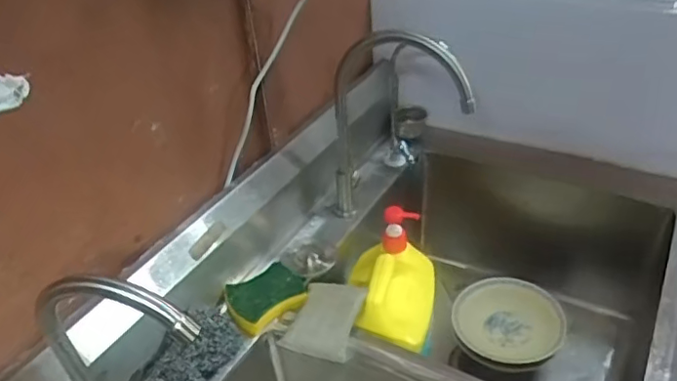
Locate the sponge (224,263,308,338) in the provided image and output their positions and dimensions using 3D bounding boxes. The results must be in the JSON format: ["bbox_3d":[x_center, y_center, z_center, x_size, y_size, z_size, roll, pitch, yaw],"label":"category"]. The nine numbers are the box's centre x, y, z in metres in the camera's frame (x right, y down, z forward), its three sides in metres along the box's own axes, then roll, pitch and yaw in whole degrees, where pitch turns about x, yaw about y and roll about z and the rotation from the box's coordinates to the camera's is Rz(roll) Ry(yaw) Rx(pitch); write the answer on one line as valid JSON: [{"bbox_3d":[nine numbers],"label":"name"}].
[{"bbox_3d":[-0.100,0.146,0.795,0.111,0.021,0.086,-26,42,-26],"label":"sponge"}]

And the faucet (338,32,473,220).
[{"bbox_3d":[0.088,-0.080,0.846,0.229,0.324,0.062,18,43,28],"label":"faucet"}]

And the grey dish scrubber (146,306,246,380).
[{"bbox_3d":[-0.180,0.202,0.704,0.070,0.042,0.147,15,41,25],"label":"grey dish scrubber"}]

